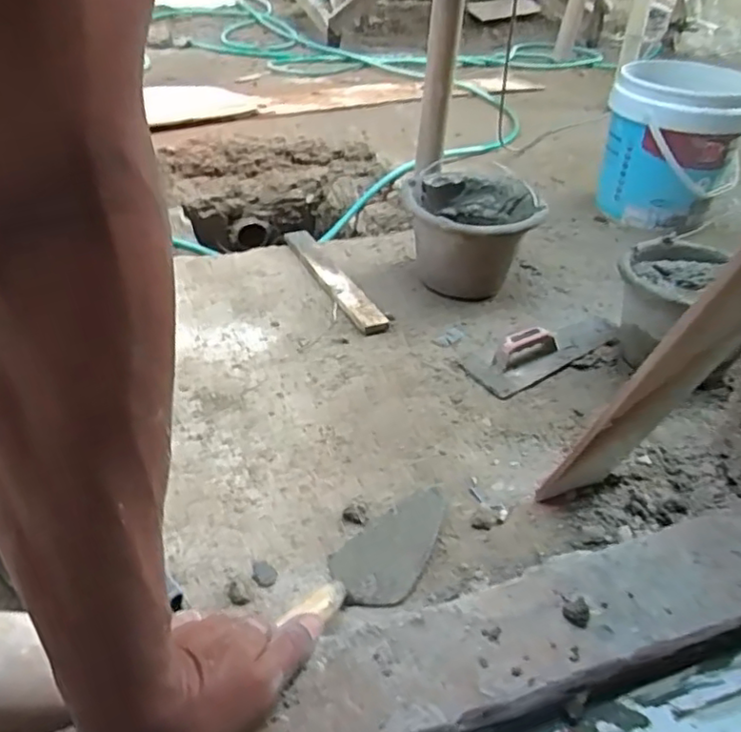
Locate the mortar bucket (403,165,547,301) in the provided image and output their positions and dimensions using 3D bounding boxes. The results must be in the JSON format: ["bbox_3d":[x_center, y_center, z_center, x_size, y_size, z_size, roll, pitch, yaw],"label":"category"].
[{"bbox_3d":[0.175,-0.230,1.152,0.214,0.167,0.268,-1,37,-7],"label":"mortar bucket"}]

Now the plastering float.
[{"bbox_3d":[0.273,-0.046,1.008,0.300,0.051,0.122,-22,44,-29],"label":"plastering float"}]

